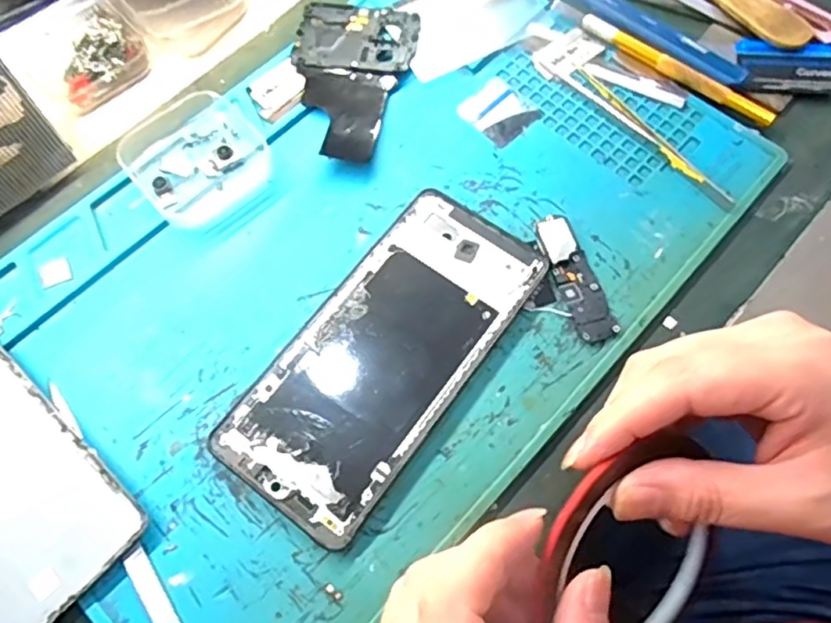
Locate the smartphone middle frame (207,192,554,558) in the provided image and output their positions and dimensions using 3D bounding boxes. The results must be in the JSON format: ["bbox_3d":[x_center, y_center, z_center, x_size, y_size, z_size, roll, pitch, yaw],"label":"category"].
[{"bbox_3d":[-0.013,0.018,0.284,0.075,0.007,0.160,35,72,13],"label":"smartphone middle frame"}]

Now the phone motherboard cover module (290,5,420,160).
[{"bbox_3d":[-0.039,-0.128,0.343,0.067,0.009,0.105,10,68,4],"label":"phone motherboard cover module"}]

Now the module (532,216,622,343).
[{"bbox_3d":[0.076,-0.017,0.298,0.019,0.004,0.065,-17,69,-7],"label":"module"}]

